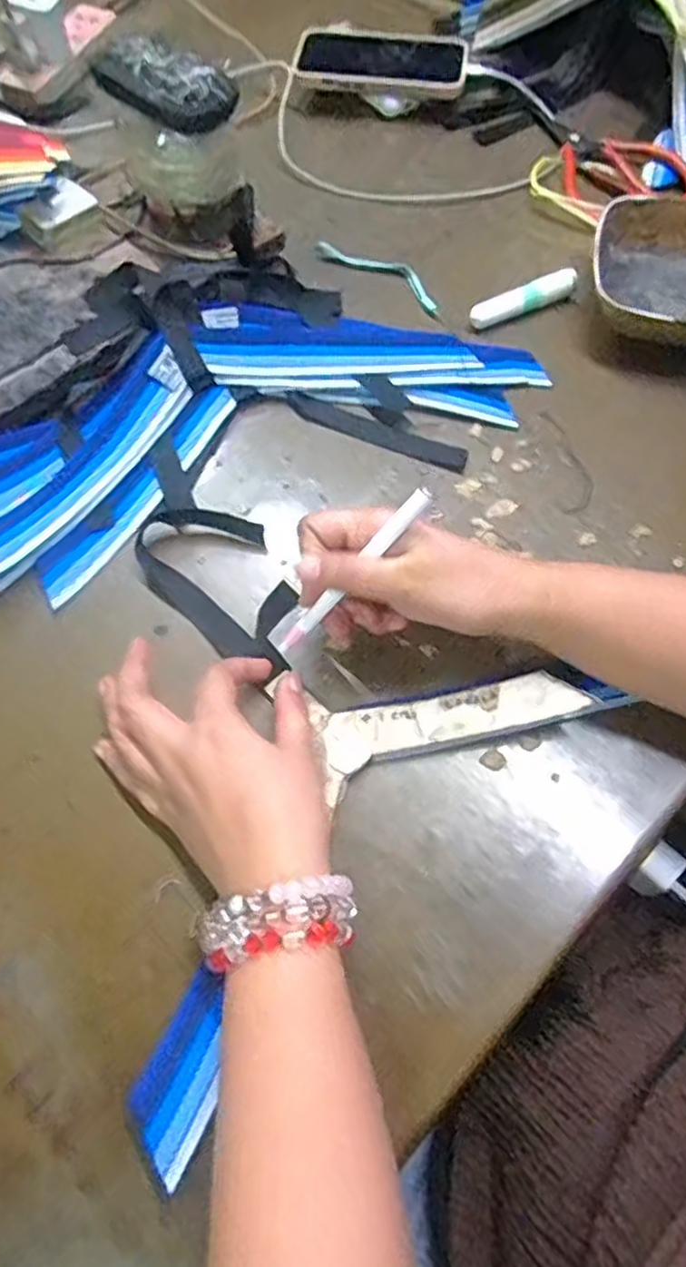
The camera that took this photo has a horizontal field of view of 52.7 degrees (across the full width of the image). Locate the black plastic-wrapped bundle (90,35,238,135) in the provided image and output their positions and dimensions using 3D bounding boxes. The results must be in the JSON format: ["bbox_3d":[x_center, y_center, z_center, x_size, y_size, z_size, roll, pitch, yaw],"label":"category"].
[{"bbox_3d":[-0.119,-0.350,0.445,0.096,0.023,0.052,30,68,15],"label":"black plastic-wrapped bundle"}]

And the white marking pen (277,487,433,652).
[{"bbox_3d":[0.005,-0.029,0.345,0.011,0.116,0.010,-1,52,-49],"label":"white marking pen"}]

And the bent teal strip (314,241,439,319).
[{"bbox_3d":[0.030,-0.278,0.533,0.119,0.010,0.024,35,70,17],"label":"bent teal strip"}]

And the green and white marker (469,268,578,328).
[{"bbox_3d":[0.132,-0.243,0.505,0.083,0.016,0.018,-24,66,-10],"label":"green and white marker"}]

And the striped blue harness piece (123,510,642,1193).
[{"bbox_3d":[-0.056,0.043,0.370,0.291,0.027,0.269,-41,69,-17],"label":"striped blue harness piece"}]

